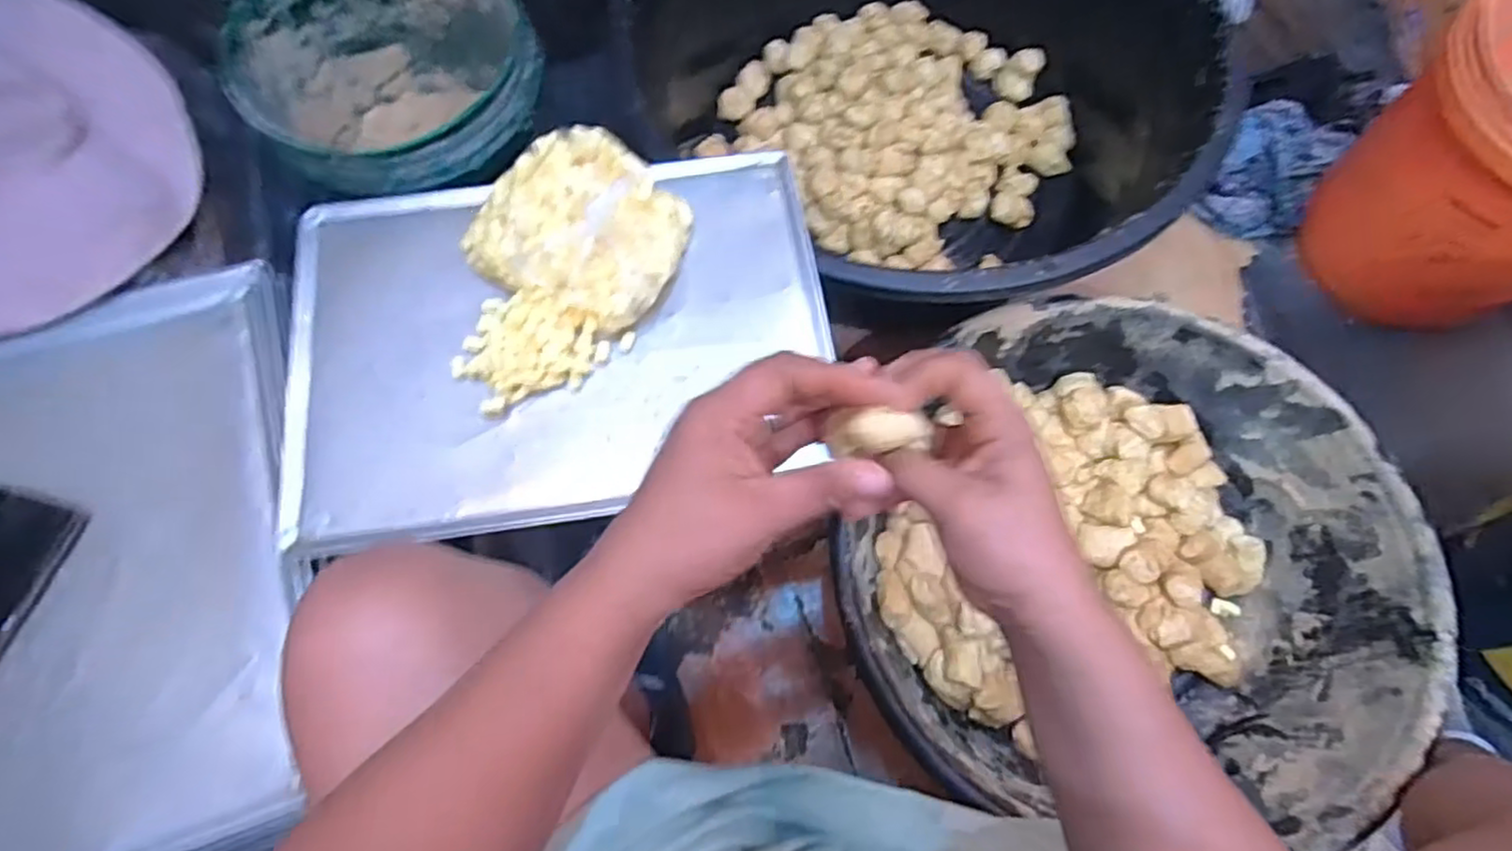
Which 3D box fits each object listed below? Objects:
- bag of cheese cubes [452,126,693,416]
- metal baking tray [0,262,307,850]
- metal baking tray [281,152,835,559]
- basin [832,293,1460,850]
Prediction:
[{"bbox_3d":[-0.165,-0.135,0.587,0.247,0.084,0.149,-41,72,-13],"label":"bag of cheese cubes"},{"bbox_3d":[-0.541,0.113,0.555,0.327,0.032,0.471,-15,76,-11],"label":"metal baking tray"},{"bbox_3d":[-0.167,-0.080,0.606,0.447,0.043,0.320,-9,68,-1],"label":"metal baking tray"},{"bbox_3d":[0.367,0.121,0.742,0.527,0.160,0.492,-1,68,2],"label":"basin"}]

